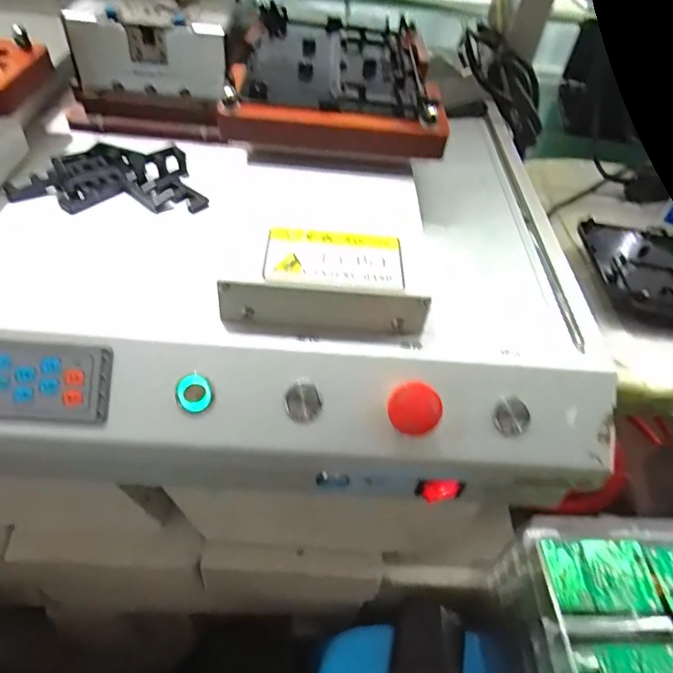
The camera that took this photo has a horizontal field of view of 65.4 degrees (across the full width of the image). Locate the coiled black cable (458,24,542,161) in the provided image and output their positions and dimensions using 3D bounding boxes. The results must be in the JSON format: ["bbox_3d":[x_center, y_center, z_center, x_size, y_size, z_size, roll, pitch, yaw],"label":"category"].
[{"bbox_3d":[0.183,-0.260,0.551,0.042,0.056,0.134,-28,87,-29],"label":"coiled black cable"}]

